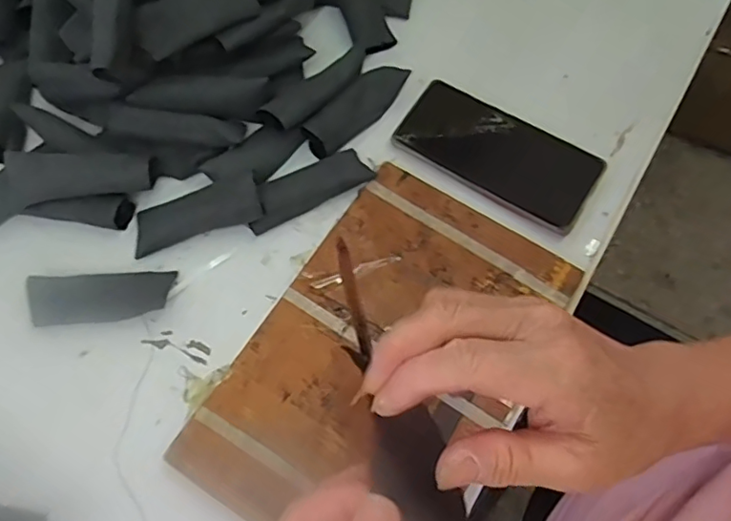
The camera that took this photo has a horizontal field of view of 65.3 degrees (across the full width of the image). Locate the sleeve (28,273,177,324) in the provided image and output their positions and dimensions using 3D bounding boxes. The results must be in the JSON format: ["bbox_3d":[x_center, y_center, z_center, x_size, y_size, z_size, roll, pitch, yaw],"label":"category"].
[{"bbox_3d":[-0.195,0.027,0.422,0.100,0.020,0.034,-6,69,-1],"label":"sleeve"}]

